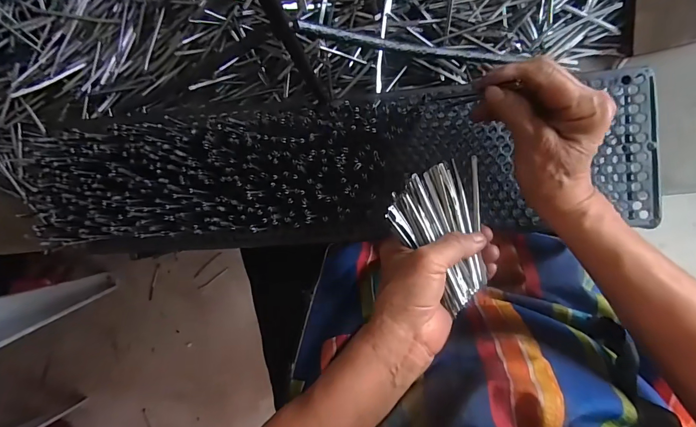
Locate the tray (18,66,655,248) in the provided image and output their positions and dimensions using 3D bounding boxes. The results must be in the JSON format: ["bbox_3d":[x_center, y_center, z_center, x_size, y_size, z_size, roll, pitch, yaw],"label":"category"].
[{"bbox_3d":[-0.011,-0.042,0.359,0.586,0.041,0.134,-4,95,1],"label":"tray"}]

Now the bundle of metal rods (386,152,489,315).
[{"bbox_3d":[0.075,0.018,0.320,0.076,0.032,0.117,-3,95,5],"label":"bundle of metal rods"}]

